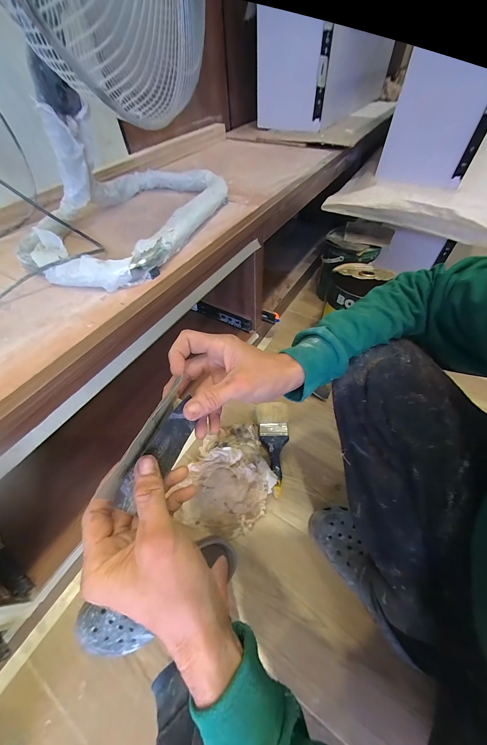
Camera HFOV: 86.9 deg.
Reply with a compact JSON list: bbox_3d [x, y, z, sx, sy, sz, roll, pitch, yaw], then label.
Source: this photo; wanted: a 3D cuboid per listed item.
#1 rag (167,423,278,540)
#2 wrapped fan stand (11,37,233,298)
[{"bbox_3d":[-0.027,0.222,0.567,0.180,0.044,0.232,17,57,13],"label":"rag"},{"bbox_3d":[-0.195,-0.304,0.393,0.231,0.169,0.352,17,57,14],"label":"wrapped fan stand"}]

